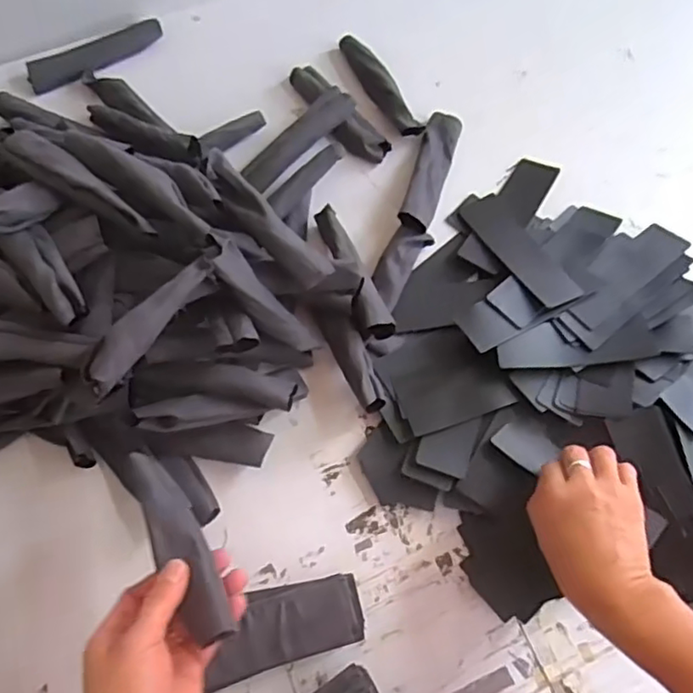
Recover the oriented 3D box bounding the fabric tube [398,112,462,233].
[{"bbox_3d":[0.088,-0.186,0.657,0.035,0.025,0.152,18,71,4],"label":"fabric tube"}]

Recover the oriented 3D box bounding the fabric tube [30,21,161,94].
[{"bbox_3d":[-0.274,-0.318,0.691,0.152,0.038,0.033,-25,74,-11],"label":"fabric tube"}]

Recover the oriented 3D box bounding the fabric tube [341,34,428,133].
[{"bbox_3d":[0.038,-0.290,0.692,0.027,0.028,0.148,-26,74,-11],"label":"fabric tube"}]

